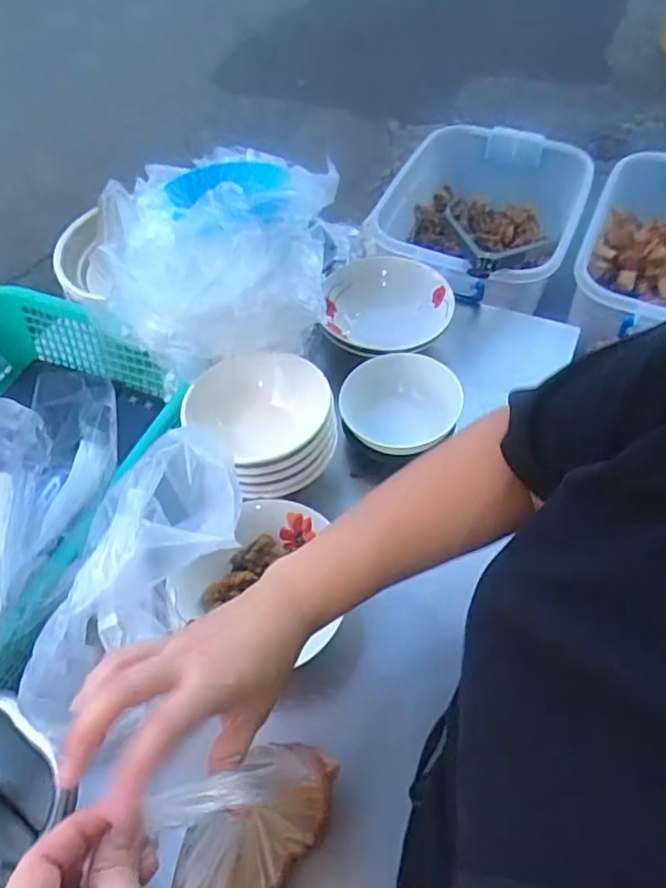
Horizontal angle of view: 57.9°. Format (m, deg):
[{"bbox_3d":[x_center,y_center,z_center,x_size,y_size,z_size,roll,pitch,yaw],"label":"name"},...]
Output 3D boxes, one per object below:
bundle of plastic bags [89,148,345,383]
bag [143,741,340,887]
[{"bbox_3d":[-0.087,-0.175,0.522,0.171,0.111,0.222,5,52,10],"label":"bundle of plastic bags"},{"bbox_3d":[-0.054,0.225,0.338,0.051,0.160,0.144,23,57,22],"label":"bag"}]

